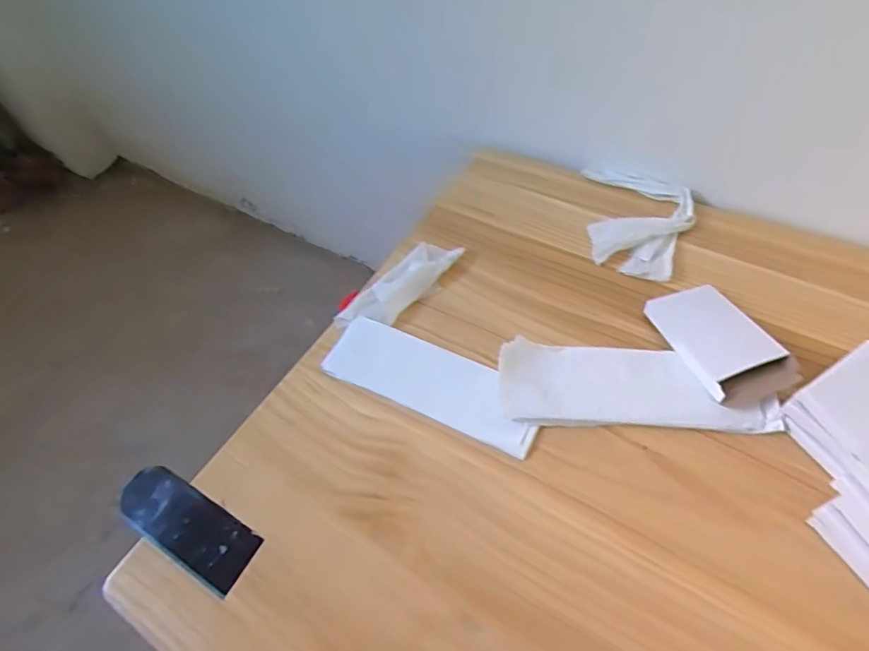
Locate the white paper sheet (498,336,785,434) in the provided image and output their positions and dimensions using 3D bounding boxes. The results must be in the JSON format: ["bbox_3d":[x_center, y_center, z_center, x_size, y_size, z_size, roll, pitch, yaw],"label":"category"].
[{"bbox_3d":[0.207,0.063,0.538,0.271,0.031,0.084,2,54,7],"label":"white paper sheet"}]

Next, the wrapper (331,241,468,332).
[{"bbox_3d":[-0.042,-0.052,0.658,0.182,0.016,0.067,-40,59,-22],"label":"wrapper"}]

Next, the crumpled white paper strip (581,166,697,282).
[{"bbox_3d":[0.268,-0.150,0.694,0.152,0.021,0.191,17,57,17],"label":"crumpled white paper strip"}]

